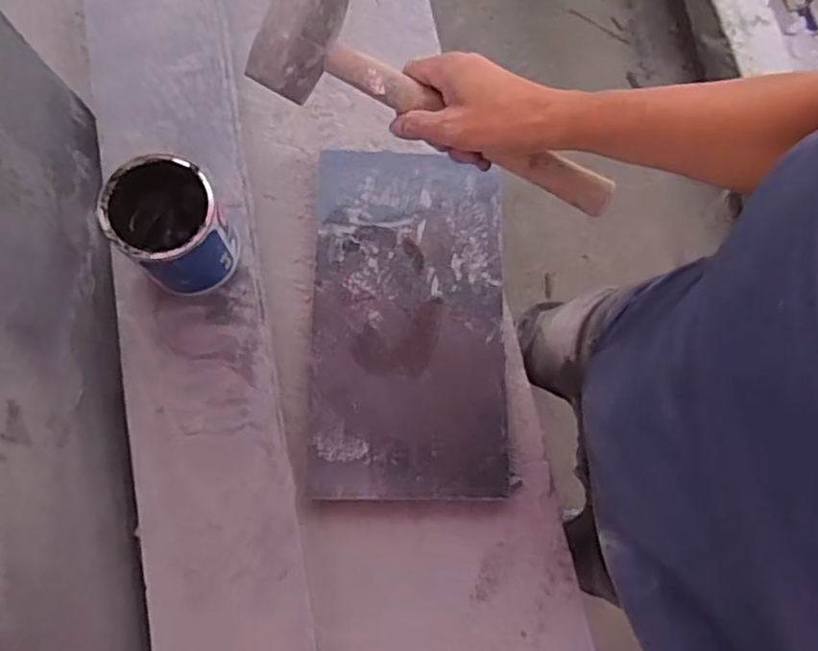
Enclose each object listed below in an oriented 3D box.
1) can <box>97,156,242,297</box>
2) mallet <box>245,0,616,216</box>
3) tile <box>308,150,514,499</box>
[{"bbox_3d":[-0.231,-0.098,0.637,0.104,0.121,0.116,-36,79,-7],"label":"can"},{"bbox_3d":[0.030,-0.184,0.552,0.326,0.052,0.080,23,78,-7],"label":"mallet"},{"bbox_3d":[0.000,-0.010,0.747,0.216,0.032,0.395,-1,77,0],"label":"tile"}]

